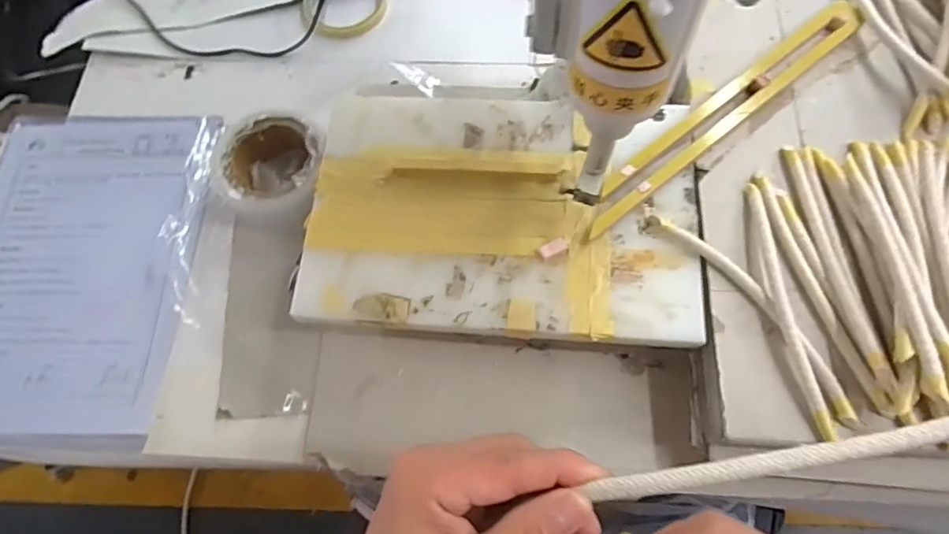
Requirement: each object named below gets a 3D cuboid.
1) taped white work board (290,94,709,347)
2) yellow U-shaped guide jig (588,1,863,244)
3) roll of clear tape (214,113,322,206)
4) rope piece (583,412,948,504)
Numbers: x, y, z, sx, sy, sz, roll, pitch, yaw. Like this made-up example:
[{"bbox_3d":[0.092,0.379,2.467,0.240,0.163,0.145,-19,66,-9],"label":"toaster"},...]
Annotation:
[{"bbox_3d":[0.023,-0.047,0.443,0.299,0.017,0.201,5,70,3],"label":"taped white work board"},{"bbox_3d":[0.201,-0.127,0.457,0.306,0.014,0.034,-38,72,-10],"label":"yellow U-shaped guide jig"},{"bbox_3d":[-0.177,-0.090,0.511,0.090,0.053,0.089,0,70,1],"label":"roll of clear tape"},{"bbox_3d":[0.150,0.077,0.240,0.202,0.012,0.011,-12,70,1],"label":"rope piece"}]

